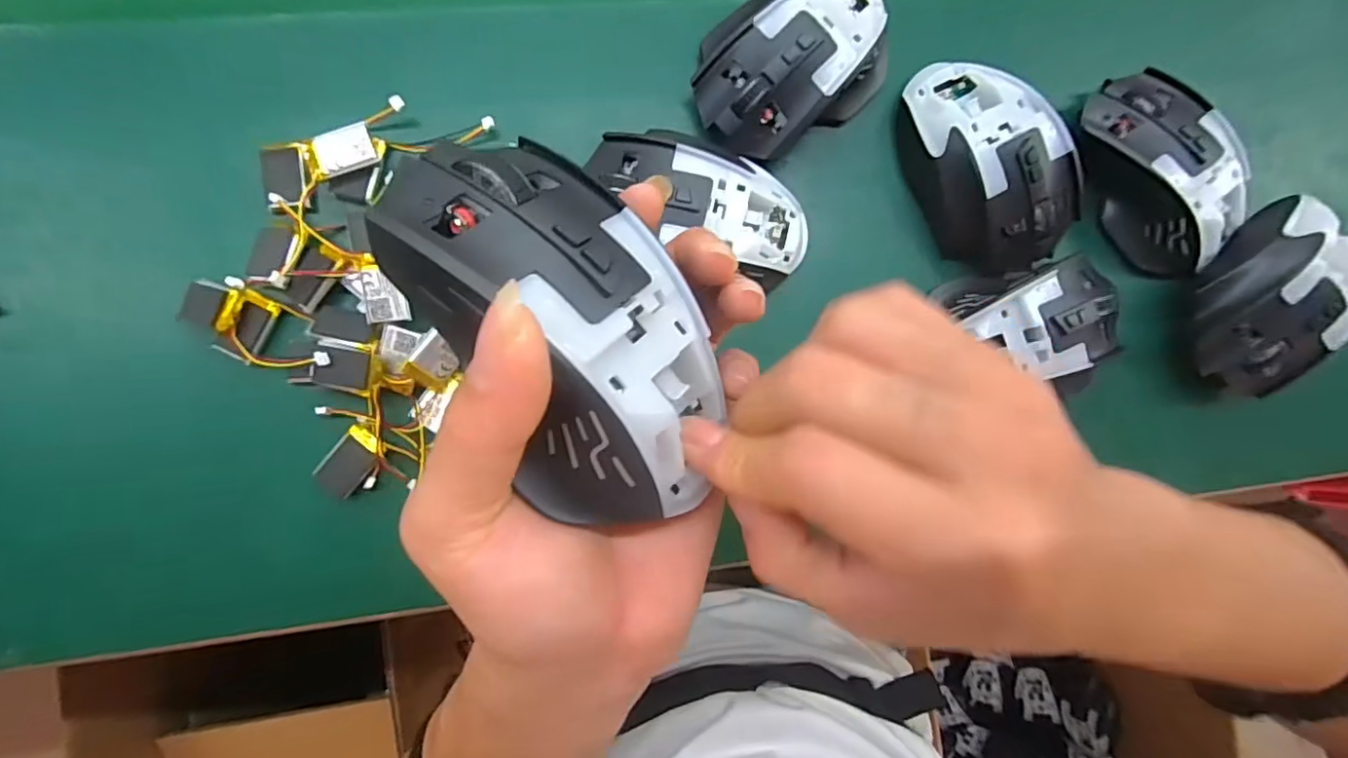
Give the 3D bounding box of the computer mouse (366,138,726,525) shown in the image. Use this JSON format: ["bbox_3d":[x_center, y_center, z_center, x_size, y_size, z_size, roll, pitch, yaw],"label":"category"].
[{"bbox_3d":[-0.024,-0.015,0.149,0.059,0.035,0.107,-29,89,-9],"label":"computer mouse"}]

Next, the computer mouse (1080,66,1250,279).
[{"bbox_3d":[0.264,-0.111,0.322,0.062,0.040,0.112,-27,91,-7],"label":"computer mouse"}]

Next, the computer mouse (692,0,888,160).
[{"bbox_3d":[0.064,-0.165,0.305,0.116,0.039,0.073,-33,92,-7],"label":"computer mouse"}]

